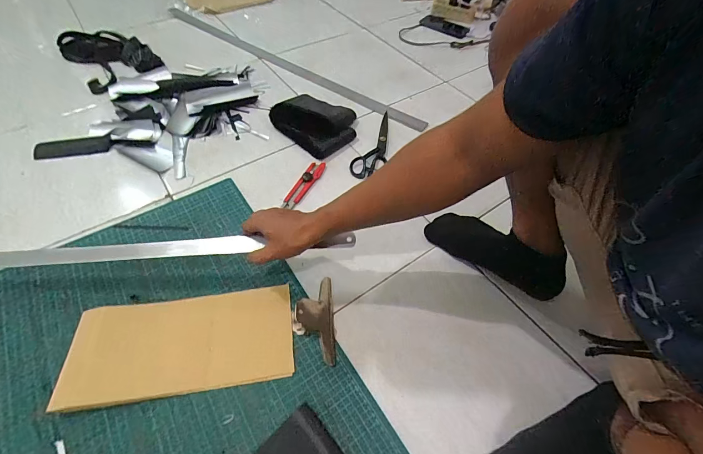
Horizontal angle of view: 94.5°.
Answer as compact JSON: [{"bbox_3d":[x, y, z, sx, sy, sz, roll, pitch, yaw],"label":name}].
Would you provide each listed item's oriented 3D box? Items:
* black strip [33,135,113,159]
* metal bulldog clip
[{"bbox_3d":[-0.615,-0.178,0.717,0.154,0.013,0.050,-7,56,-9],"label":"black strip"},{"bbox_3d":[-0.060,0.142,0.512,0.065,0.032,0.134,-3,55,-6],"label":"metal bulldog clip"}]

